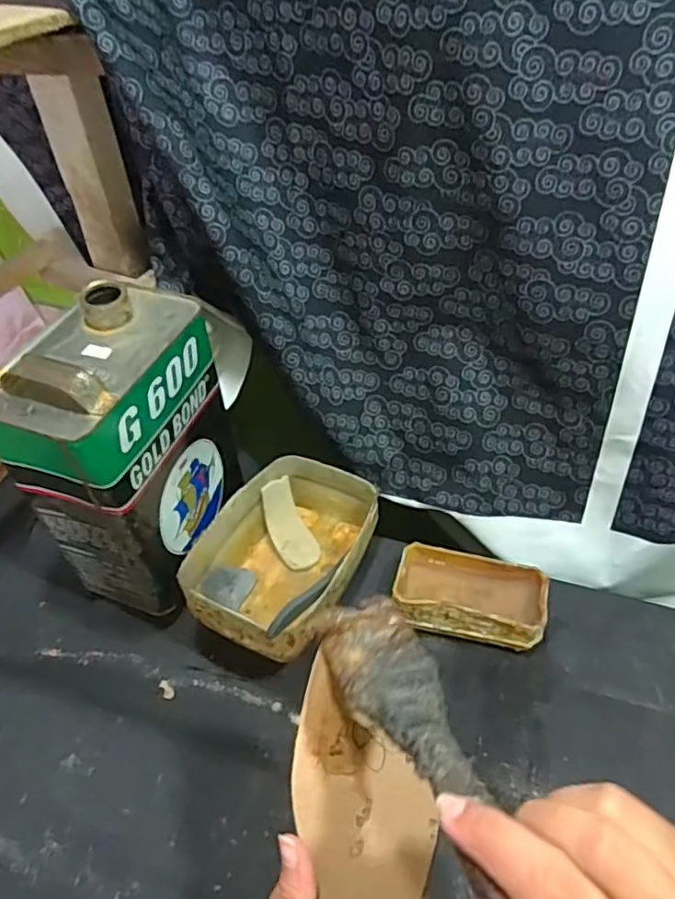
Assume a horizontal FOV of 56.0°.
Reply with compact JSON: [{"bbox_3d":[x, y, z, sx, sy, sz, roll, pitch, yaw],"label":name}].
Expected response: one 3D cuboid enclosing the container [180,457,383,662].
[{"bbox_3d":[-0.045,0.096,0.580,0.124,0.069,0.188,16,45,21],"label":"container"}]

